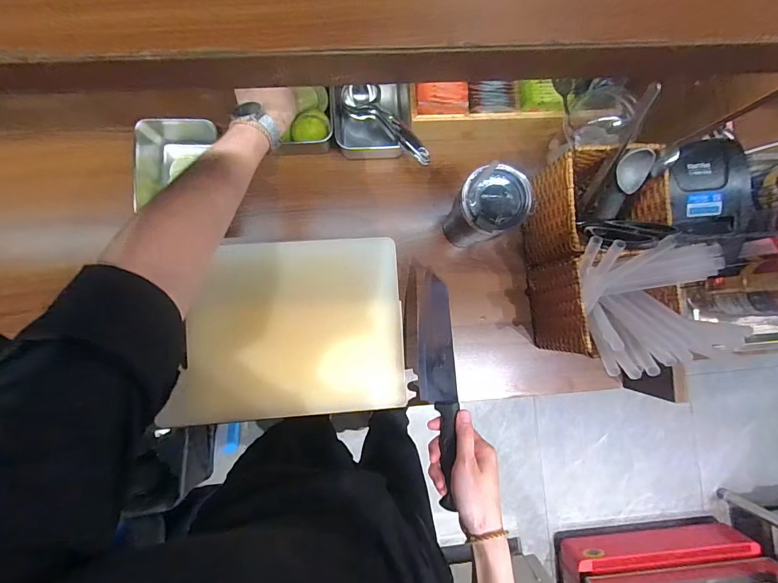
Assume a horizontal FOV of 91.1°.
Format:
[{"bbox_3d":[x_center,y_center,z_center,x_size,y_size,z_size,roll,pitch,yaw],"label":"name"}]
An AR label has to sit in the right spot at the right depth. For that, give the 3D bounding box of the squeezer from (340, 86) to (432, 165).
[{"bbox_3d":[-0.002,-0.236,0.530,0.049,0.036,0.171,-40,69,-5],"label":"squeezer"}]

